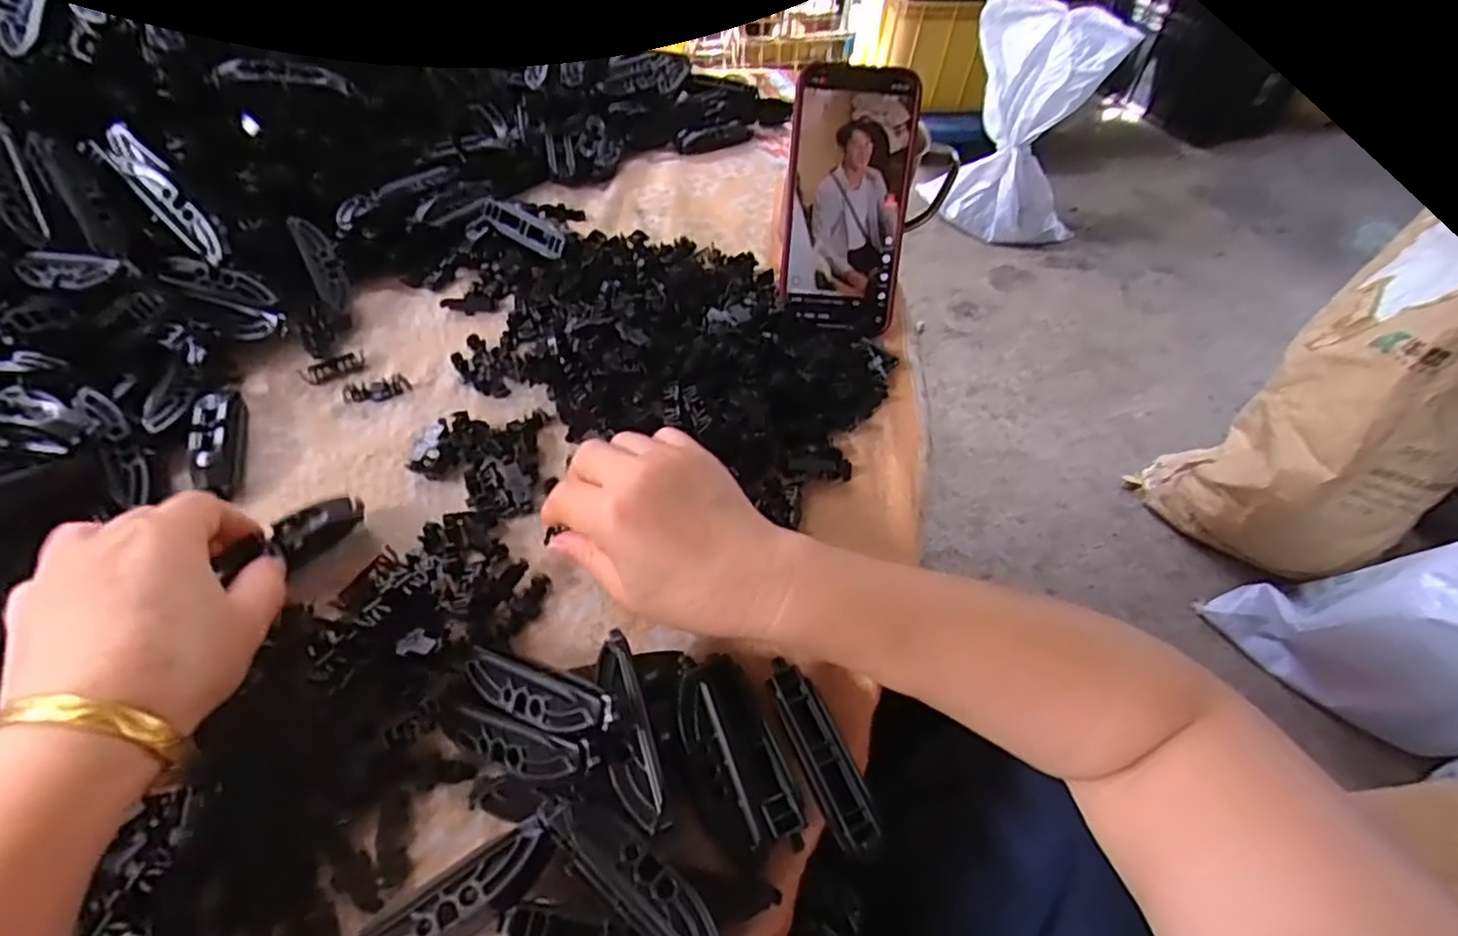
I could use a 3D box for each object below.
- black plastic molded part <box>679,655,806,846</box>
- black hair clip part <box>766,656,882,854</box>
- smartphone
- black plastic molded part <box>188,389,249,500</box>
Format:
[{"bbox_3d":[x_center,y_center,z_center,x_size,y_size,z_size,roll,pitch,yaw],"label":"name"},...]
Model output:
[{"bbox_3d":[0.003,0.110,0.276,0.035,0.021,0.076,-20,58,-19],"label":"black plastic molded part"},{"bbox_3d":[0.038,0.117,0.288,0.021,0.008,0.077,-17,57,-18],"label":"black hair clip part"},{"bbox_3d":[0.074,-0.164,0.433,0.076,0.150,0.008,2,20,2],"label":"smartphone"},{"bbox_3d":[-0.267,-0.015,0.361,0.019,0.020,0.070,-14,56,-16],"label":"black plastic molded part"}]

